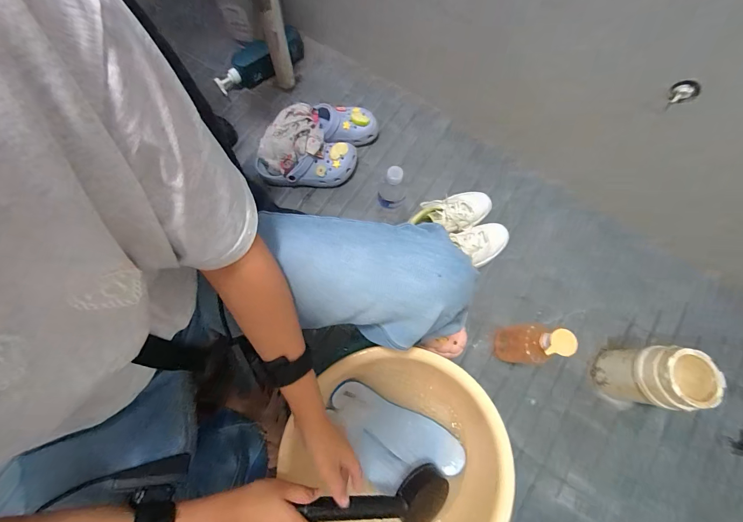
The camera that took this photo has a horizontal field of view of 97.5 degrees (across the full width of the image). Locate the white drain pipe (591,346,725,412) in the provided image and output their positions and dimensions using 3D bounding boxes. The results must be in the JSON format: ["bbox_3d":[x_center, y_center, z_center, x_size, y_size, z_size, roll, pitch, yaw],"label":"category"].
[{"bbox_3d":[0.556,0.231,0.652,0.115,0.167,0.104,1,72,-1],"label":"white drain pipe"}]

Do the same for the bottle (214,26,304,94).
[{"bbox_3d":[-0.305,-0.543,0.889,0.255,0.065,0.086,-26,77,-7],"label":"bottle"}]

